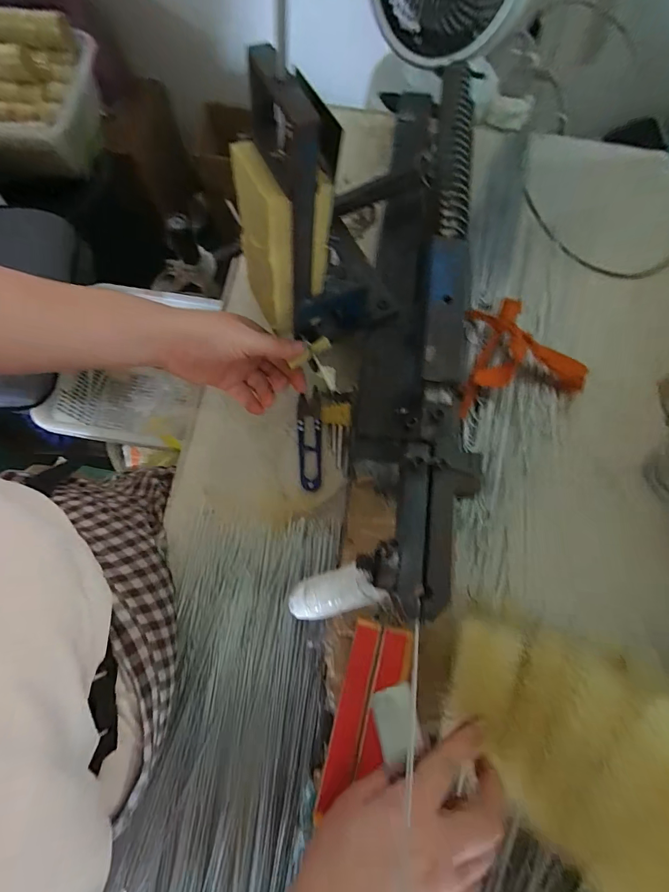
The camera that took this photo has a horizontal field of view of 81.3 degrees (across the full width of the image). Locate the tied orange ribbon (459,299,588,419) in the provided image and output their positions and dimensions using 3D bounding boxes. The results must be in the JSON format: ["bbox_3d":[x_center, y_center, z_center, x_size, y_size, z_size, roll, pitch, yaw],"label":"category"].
[{"bbox_3d":[0.190,-0.104,0.436,0.153,0.037,0.124,-14,74,-5],"label":"tied orange ribbon"}]

